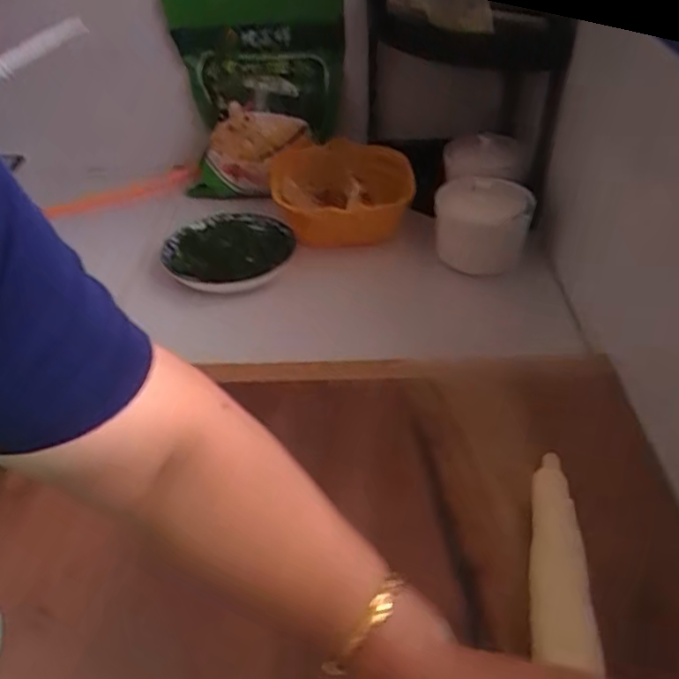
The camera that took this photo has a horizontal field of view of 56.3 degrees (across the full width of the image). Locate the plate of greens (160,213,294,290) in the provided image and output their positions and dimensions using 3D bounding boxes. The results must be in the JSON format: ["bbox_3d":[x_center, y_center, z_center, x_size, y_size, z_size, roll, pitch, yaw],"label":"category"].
[{"bbox_3d":[-0.152,-0.128,0.873,0.162,0.043,0.162,-1,40,1],"label":"plate of greens"}]

